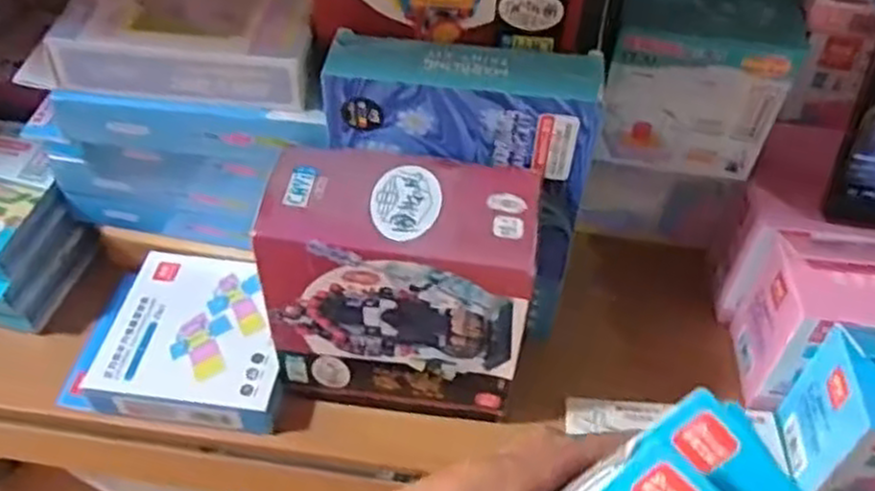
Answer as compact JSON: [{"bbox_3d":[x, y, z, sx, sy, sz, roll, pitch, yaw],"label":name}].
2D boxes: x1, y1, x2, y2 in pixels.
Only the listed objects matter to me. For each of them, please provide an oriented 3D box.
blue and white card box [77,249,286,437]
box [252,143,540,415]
[{"bbox_3d":[-0.148,0.060,0.489,0.115,0.032,0.108,9,46,4],"label":"blue and white card box"},{"bbox_3d":[-0.020,0.025,0.435,0.136,0.146,0.065,7,46,2],"label":"box"}]

